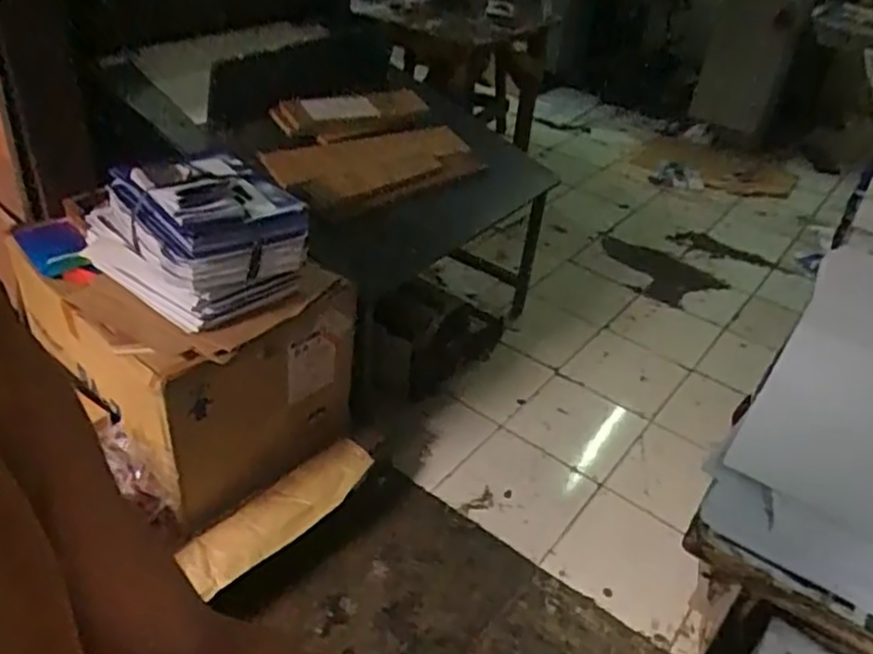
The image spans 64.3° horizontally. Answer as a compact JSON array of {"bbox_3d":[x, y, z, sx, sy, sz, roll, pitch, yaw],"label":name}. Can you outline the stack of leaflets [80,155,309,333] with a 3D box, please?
[{"bbox_3d":[-0.426,-0.174,1.241,0.357,0.205,0.265,32,44,31],"label":"stack of leaflets"}]

